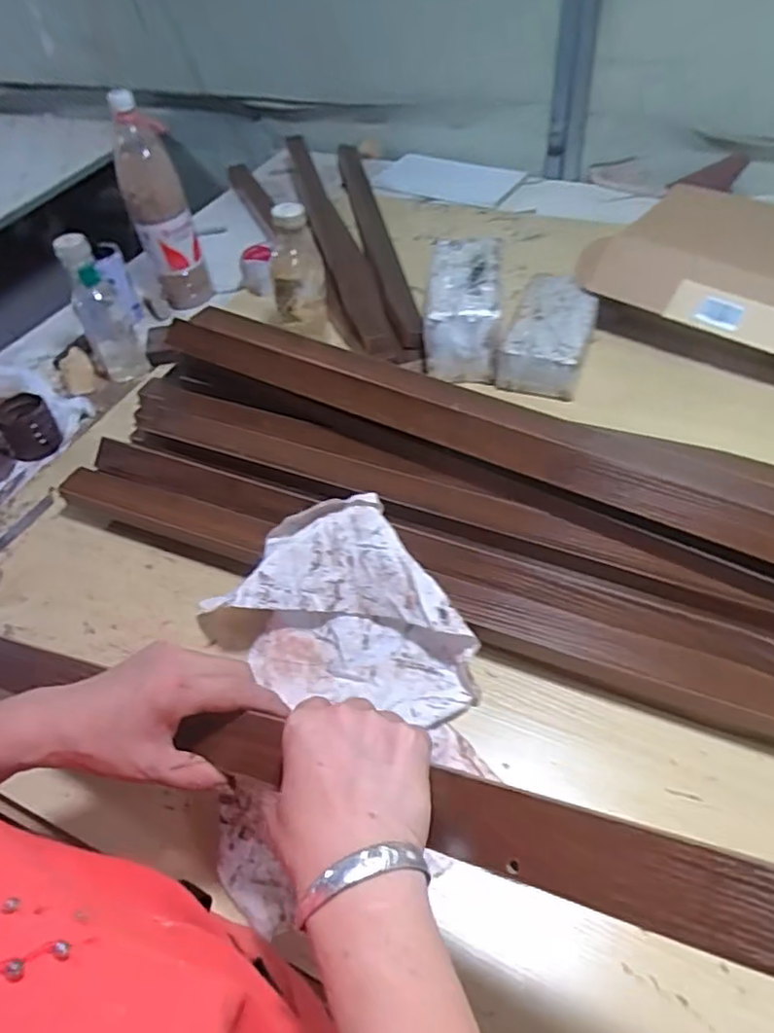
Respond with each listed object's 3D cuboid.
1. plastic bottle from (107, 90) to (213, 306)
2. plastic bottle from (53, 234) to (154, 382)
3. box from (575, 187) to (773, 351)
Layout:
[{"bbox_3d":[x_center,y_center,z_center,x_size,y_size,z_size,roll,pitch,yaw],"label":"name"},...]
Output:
[{"bbox_3d":[-0.357,-0.483,0.992,0.088,0.285,0.097,-19,49,-10],"label":"plastic bottle"},{"bbox_3d":[-0.406,-0.293,0.900,0.068,0.203,0.064,-27,51,-16],"label":"plastic bottle"},{"bbox_3d":[0.483,-0.319,0.865,0.407,0.105,0.249,24,56,25],"label":"box"}]

